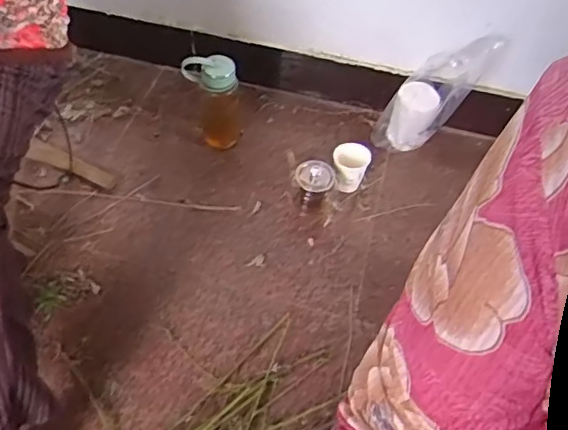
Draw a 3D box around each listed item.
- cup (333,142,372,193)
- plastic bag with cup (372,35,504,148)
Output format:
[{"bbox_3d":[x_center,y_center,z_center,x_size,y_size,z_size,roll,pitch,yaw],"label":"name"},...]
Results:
[{"bbox_3d":[0.135,-0.095,1.141,0.072,0.086,0.066,2,53,-2],"label":"cup"},{"bbox_3d":[0.296,-0.237,1.126,0.112,0.316,0.101,17,47,-30],"label":"plastic bag with cup"}]

